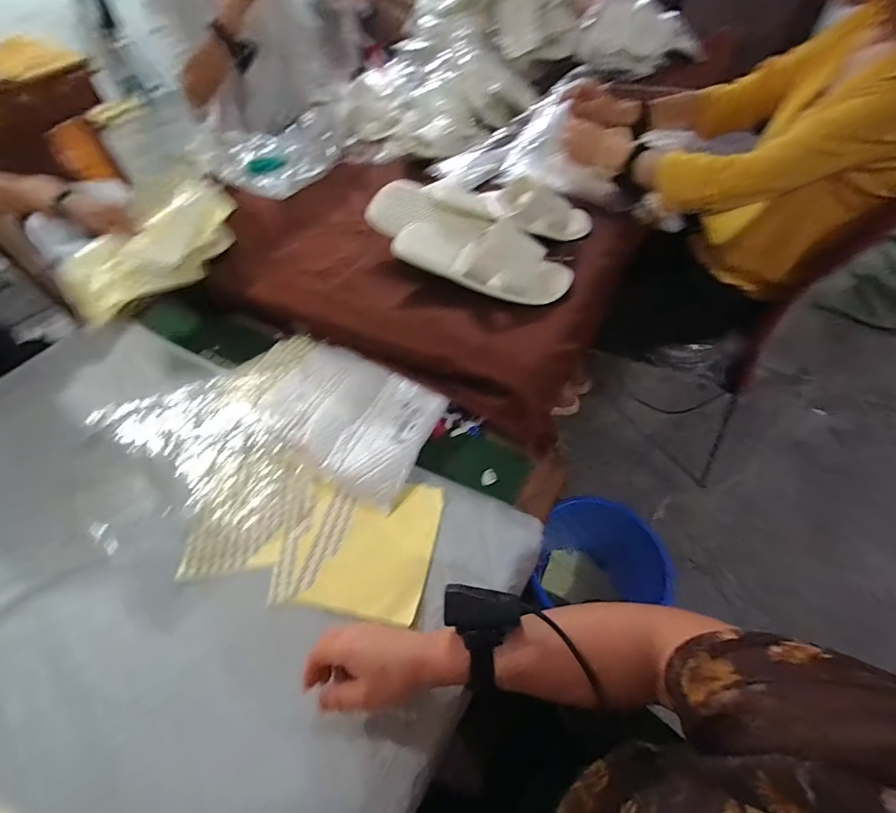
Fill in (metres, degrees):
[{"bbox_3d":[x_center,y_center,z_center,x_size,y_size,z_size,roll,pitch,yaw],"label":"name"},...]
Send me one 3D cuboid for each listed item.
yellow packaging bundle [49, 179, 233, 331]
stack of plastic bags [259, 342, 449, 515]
[{"bbox_3d":[-0.506,-0.264,0.696,0.318,0.091,0.148,-36,57,-5],"label":"yellow packaging bundle"},{"bbox_3d":[-0.149,0.008,0.614,0.280,0.025,0.182,28,60,23],"label":"stack of plastic bags"}]

